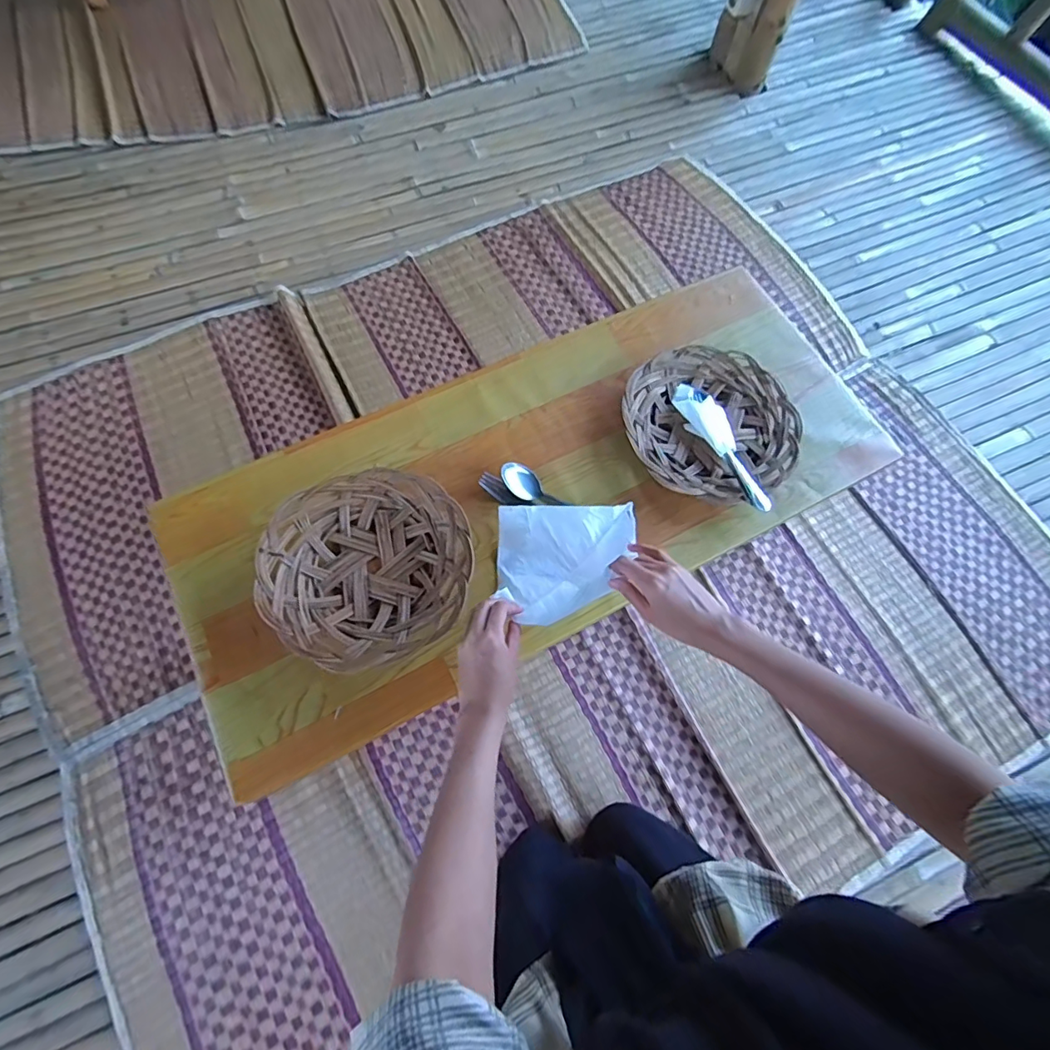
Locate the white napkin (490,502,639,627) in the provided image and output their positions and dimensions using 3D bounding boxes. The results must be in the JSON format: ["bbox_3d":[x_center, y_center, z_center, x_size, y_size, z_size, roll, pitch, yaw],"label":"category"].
[{"bbox_3d":[0.046,0.046,0.606,0.165,0.059,0.148,3,70,-1],"label":"white napkin"}]

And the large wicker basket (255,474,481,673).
[{"bbox_3d":[-0.182,0.047,0.604,0.236,0.042,0.223,0,72,-1],"label":"large wicker basket"}]

